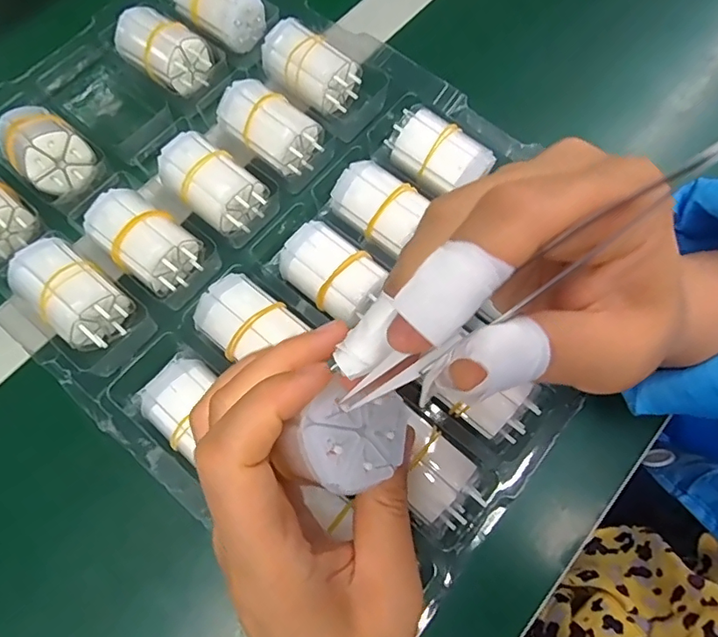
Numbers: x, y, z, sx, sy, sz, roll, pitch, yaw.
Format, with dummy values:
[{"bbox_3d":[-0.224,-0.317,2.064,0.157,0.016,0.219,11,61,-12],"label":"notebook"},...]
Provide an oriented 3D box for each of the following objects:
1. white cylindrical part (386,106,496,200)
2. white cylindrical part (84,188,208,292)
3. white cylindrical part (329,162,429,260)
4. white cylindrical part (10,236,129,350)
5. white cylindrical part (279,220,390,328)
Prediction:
[{"bbox_3d":[0.049,-0.099,0.316,0.060,0.037,0.040,38,76,12],"label":"white cylindrical part"},{"bbox_3d":[-0.123,-0.044,0.297,0.061,0.038,0.039,38,76,12],"label":"white cylindrical part"},{"bbox_3d":[0.012,-0.064,0.304,0.054,0.035,0.037,37,75,12],"label":"white cylindrical part"},{"bbox_3d":[-0.159,-0.013,0.285,0.062,0.039,0.038,38,76,12],"label":"white cylindrical part"},{"bbox_3d":[-0.013,-0.024,0.290,0.059,0.035,0.042,38,76,12],"label":"white cylindrical part"}]

